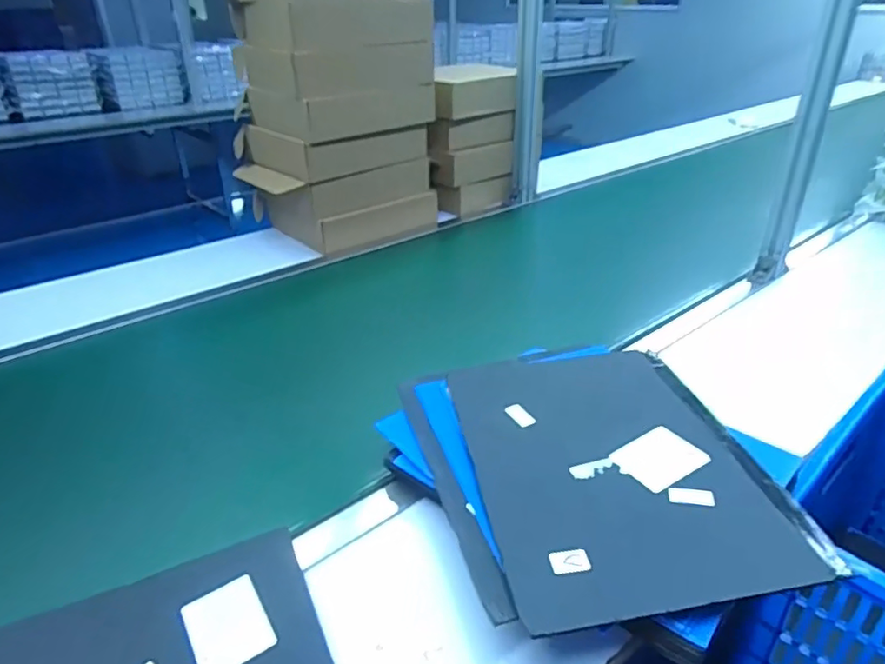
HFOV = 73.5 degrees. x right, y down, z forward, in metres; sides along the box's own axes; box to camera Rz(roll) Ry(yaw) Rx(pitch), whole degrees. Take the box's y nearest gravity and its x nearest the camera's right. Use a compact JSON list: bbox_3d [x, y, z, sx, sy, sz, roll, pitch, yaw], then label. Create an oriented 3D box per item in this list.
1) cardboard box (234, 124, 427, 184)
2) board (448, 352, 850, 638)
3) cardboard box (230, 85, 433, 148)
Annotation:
[{"bbox_3d":[-0.255,-0.439,1.369,0.340,0.085,0.289,-24,36,-33],"label":"cardboard box"},{"bbox_3d":[0.166,0.125,0.608,0.261,0.012,0.347,-8,31,-5],"label":"board"},{"bbox_3d":[-0.237,-0.507,1.340,0.328,0.087,0.273,-28,38,-37],"label":"cardboard box"}]

